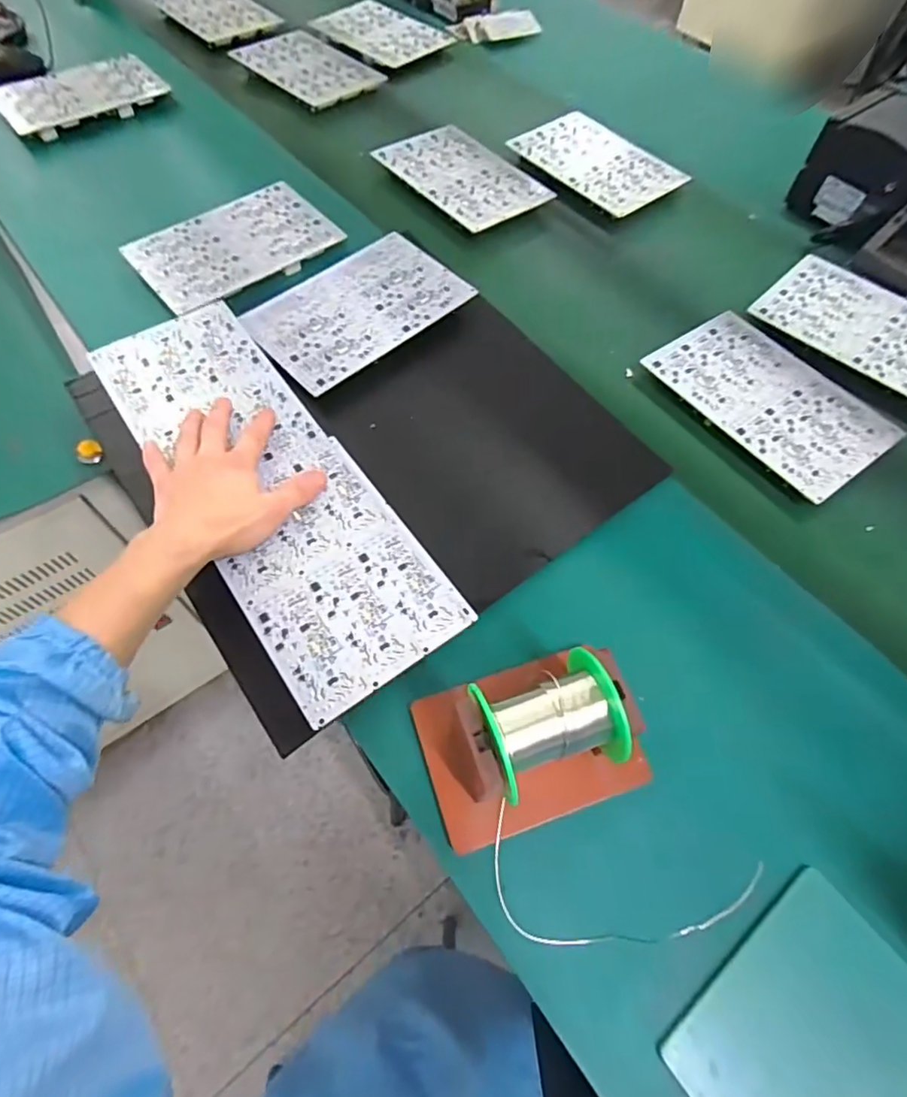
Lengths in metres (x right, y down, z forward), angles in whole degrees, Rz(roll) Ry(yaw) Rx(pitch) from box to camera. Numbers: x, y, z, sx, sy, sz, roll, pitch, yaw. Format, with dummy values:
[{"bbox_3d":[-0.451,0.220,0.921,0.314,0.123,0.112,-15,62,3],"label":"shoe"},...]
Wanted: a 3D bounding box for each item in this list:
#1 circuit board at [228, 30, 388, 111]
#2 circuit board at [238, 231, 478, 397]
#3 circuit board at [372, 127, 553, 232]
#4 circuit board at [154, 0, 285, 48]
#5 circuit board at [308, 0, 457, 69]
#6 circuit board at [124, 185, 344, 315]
[{"bbox_3d":[-0.213,-0.714,0.811,0.144,0.016,0.206,-40,70,-22],"label":"circuit board"},{"bbox_3d":[-0.098,-0.248,0.559,0.208,0.006,0.133,-40,71,-19],"label":"circuit board"},{"bbox_3d":[0.010,-0.476,0.692,0.134,0.005,0.199,-36,69,-21],"label":"circuit board"},{"bbox_3d":[-0.385,-0.869,0.883,0.120,0.011,0.203,-42,73,-14],"label":"circuit board"},{"bbox_3d":[-0.109,-0.825,0.875,0.187,0.014,0.136,37,65,16],"label":"circuit board"},{"bbox_3d":[-0.243,-0.334,0.615,0.204,0.029,0.134,-39,70,-22],"label":"circuit board"}]

